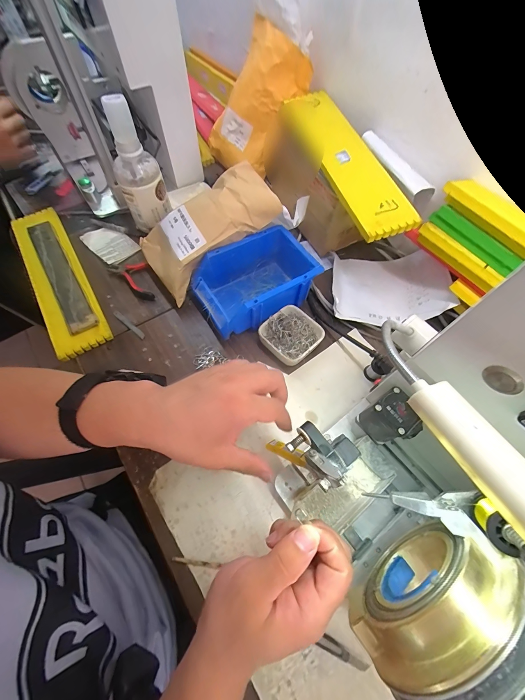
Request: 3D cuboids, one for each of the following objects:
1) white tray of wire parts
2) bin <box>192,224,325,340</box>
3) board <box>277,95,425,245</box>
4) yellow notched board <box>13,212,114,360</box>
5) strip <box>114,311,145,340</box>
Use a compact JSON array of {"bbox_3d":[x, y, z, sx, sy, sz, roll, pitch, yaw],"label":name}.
[{"bbox_3d":[0.046,-0.023,0.443,0.087,0.029,0.080,-39,69,-18],"label":"white tray of wire parts"},{"bbox_3d":[-0.012,-0.109,0.458,0.180,0.078,0.123,-28,66,-14],"label":"bin"},{"bbox_3d":[0.126,-0.314,0.451,0.083,0.018,0.350,-18,69,-4],"label":"board"},{"bbox_3d":[-0.359,-0.129,0.487,0.082,0.017,0.333,-29,70,-14],"label":"yellow notched board"},{"bbox_3d":[-0.219,-0.042,0.461,0.075,0.007,0.009,37,68,17],"label":"strip"}]

